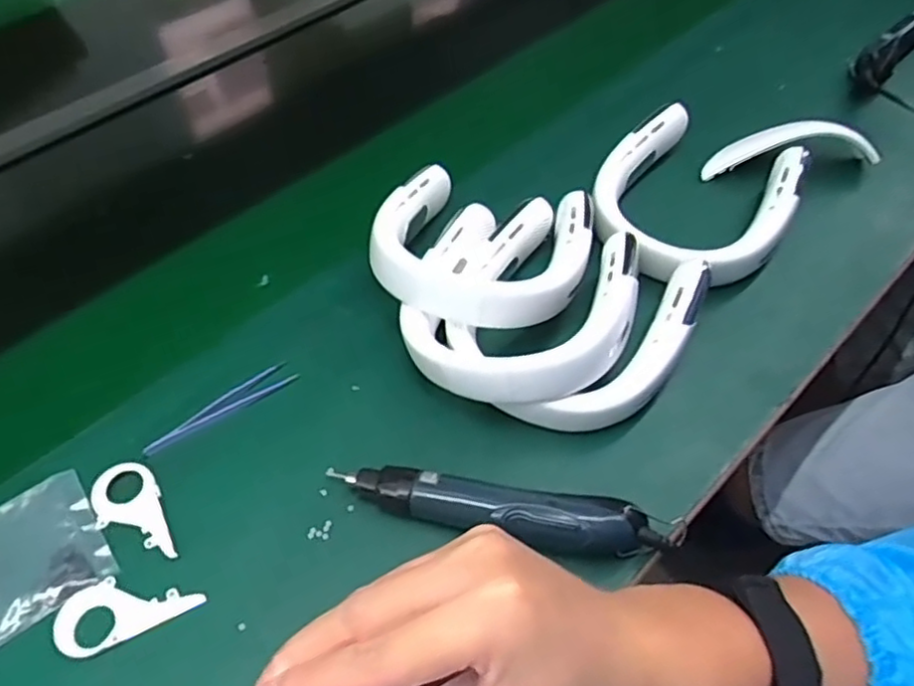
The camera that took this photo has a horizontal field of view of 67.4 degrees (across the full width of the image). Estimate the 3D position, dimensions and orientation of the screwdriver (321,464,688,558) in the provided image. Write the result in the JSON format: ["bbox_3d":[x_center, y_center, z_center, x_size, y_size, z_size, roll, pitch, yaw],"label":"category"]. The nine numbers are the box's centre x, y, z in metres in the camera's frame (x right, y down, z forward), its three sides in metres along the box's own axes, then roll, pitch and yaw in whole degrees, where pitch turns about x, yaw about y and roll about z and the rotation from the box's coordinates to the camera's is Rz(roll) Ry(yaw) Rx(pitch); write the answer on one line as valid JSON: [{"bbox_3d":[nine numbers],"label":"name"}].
[{"bbox_3d":[0.032,0.123,0.499,0.257,0.051,0.040,8,54,7],"label":"screwdriver"}]

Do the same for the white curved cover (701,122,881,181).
[{"bbox_3d":[0.348,-0.204,0.714,0.182,0.058,0.035,-4,54,11],"label":"white curved cover"}]

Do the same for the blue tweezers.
[{"bbox_3d":[-0.198,0.053,0.574,0.129,0.005,0.023,-28,57,-19],"label":"blue tweezers"}]

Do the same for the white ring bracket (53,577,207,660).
[{"bbox_3d":[-0.228,0.179,0.472,0.093,0.005,0.049,-24,56,-16],"label":"white ring bracket"}]

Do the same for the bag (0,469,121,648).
[{"bbox_3d":[-0.331,0.165,0.486,0.149,0.008,0.103,-31,58,-20],"label":"bag"}]

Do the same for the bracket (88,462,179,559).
[{"bbox_3d":[-0.244,0.128,0.510,0.047,0.004,0.090,-23,56,-16],"label":"bracket"}]

